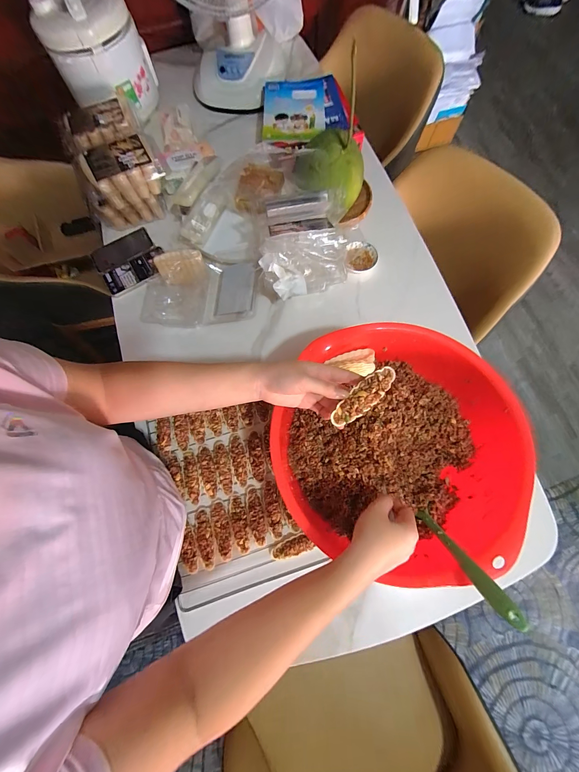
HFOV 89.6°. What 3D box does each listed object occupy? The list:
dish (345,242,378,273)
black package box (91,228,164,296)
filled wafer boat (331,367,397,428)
[{"bbox_3d":[0.179,-0.315,0.728,0.075,0.029,0.084,2,74,2],"label":"dish"},{"bbox_3d":[-0.427,-0.331,0.781,0.164,0.024,0.179,-32,75,-7],"label":"black package box"},{"bbox_3d":[0.097,0.012,0.373,0.105,0.016,0.031,-41,77,-9],"label":"filled wafer boat"}]

